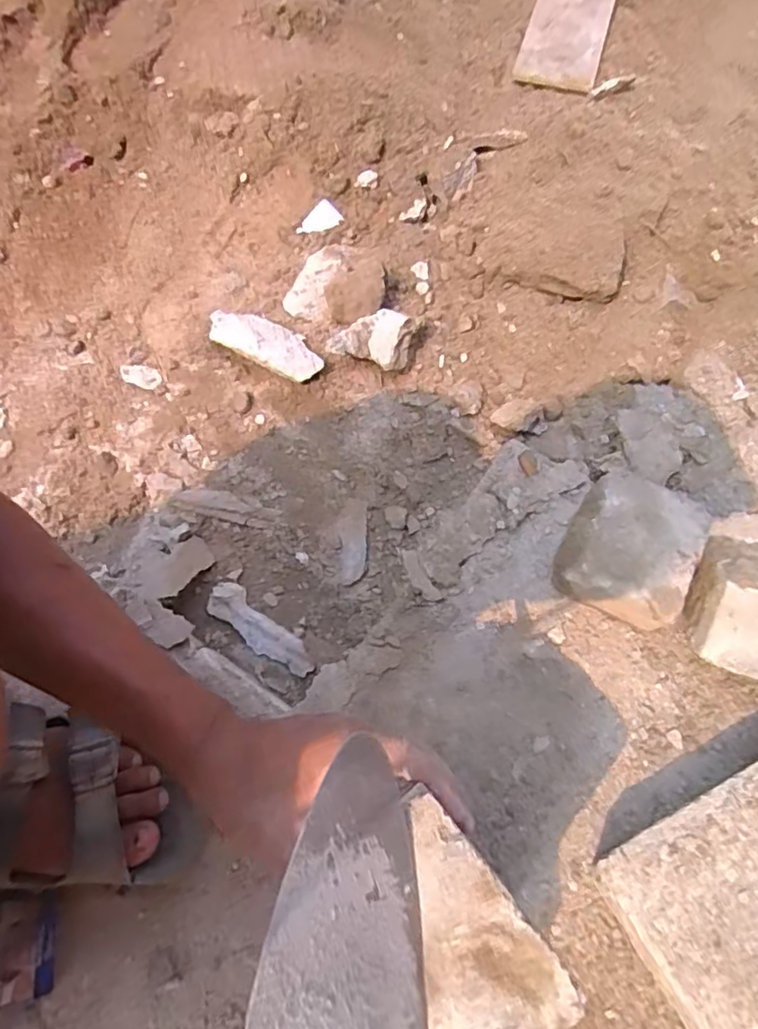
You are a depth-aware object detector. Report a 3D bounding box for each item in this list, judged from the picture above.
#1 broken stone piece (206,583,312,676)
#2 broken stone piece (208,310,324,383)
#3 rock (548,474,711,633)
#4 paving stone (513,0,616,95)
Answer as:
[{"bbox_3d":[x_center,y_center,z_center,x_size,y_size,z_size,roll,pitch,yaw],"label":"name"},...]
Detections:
[{"bbox_3d":[-0.112,0.112,0.577,0.119,0.017,0.035,38,78,8],"label":"broken stone piece"},{"bbox_3d":[-0.122,-0.184,0.659,0.131,0.034,0.051,26,74,6],"label":"broken stone piece"},{"bbox_3d":[0.208,0.031,0.507,0.095,0.058,0.108,26,71,8],"label":"rock"},{"bbox_3d":[0.272,-0.704,0.813,0.097,0.031,0.378,18,76,3],"label":"paving stone"}]

